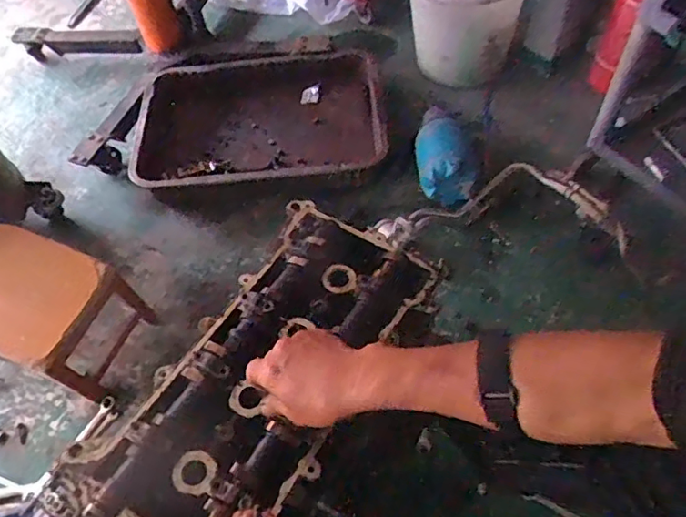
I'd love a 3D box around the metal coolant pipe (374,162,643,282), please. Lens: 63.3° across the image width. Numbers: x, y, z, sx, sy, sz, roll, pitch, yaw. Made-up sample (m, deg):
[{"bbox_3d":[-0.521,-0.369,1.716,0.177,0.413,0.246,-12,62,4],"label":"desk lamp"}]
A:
[{"bbox_3d":[0.375,-0.110,1.283,0.579,0.113,0.240,7,59,9],"label":"metal coolant pipe"}]

